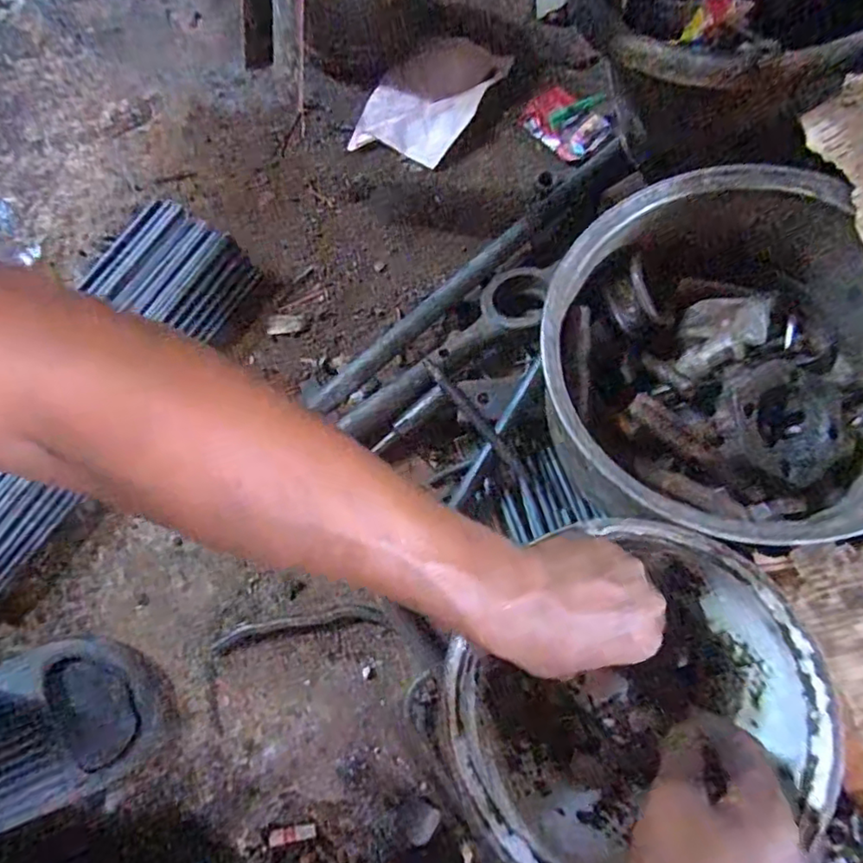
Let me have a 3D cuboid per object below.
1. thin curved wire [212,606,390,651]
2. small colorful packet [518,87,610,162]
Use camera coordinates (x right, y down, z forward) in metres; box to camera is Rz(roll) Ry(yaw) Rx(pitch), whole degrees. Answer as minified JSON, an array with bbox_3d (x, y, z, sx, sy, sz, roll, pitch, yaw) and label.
[{"bbox_3d":[-0.104,0.152,0.459,0.133,0.005,0.015,-9,74,-3],"label":"thin curved wire"},{"bbox_3d":[0.136,-0.311,0.589,0.077,0.024,0.069,41,78,11],"label":"small colorful packet"}]

